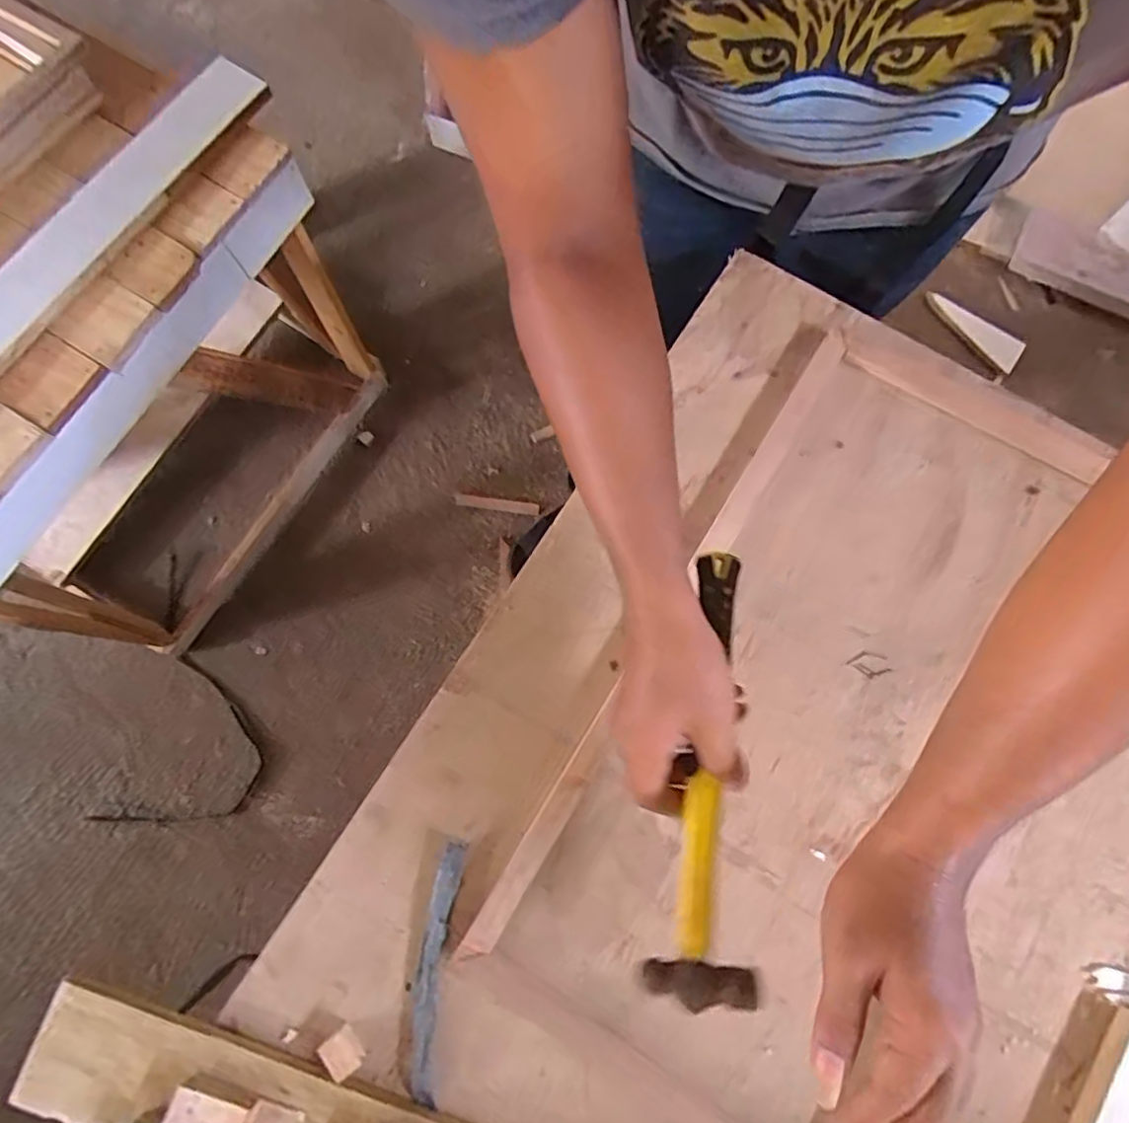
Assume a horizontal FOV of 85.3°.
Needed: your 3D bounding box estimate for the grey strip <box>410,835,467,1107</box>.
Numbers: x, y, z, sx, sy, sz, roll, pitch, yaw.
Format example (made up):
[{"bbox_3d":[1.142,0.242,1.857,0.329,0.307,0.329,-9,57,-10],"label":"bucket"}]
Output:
[{"bbox_3d":[-0.099,0.306,0.461,0.023,0.004,0.174,7,78,1],"label":"grey strip"}]

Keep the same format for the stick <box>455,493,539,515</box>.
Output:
[{"bbox_3d":[-0.151,-0.130,1.376,0.185,0.018,0.027,7,78,1],"label":"stick"}]

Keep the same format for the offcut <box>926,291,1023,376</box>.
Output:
[{"bbox_3d":[0.959,-0.548,1.436,0.074,0.021,0.252,-40,81,-8],"label":"offcut"}]

